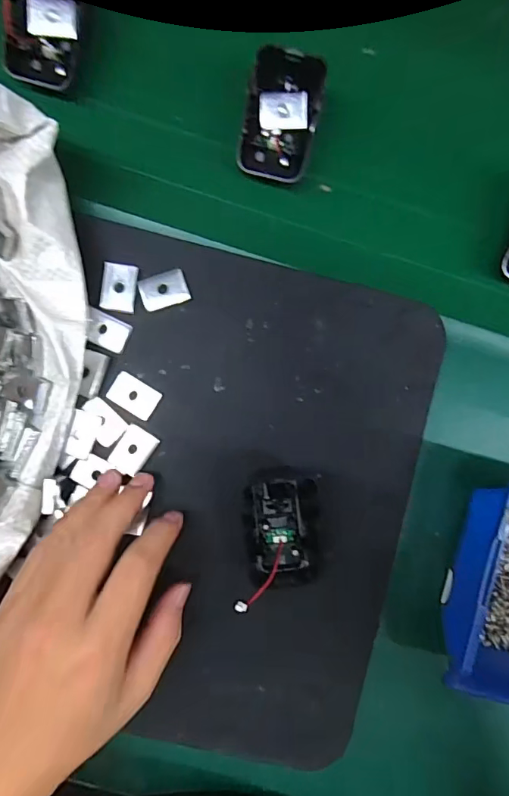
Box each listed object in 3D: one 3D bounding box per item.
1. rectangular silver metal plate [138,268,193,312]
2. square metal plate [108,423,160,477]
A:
[{"bbox_3d":[-0.055,-0.066,0.288,0.029,0.004,0.020,-19,90,-3],"label":"rectangular silver metal plate"},{"bbox_3d":[-0.074,0.033,0.287,0.020,0.004,0.028,31,88,-2],"label":"square metal plate"}]

